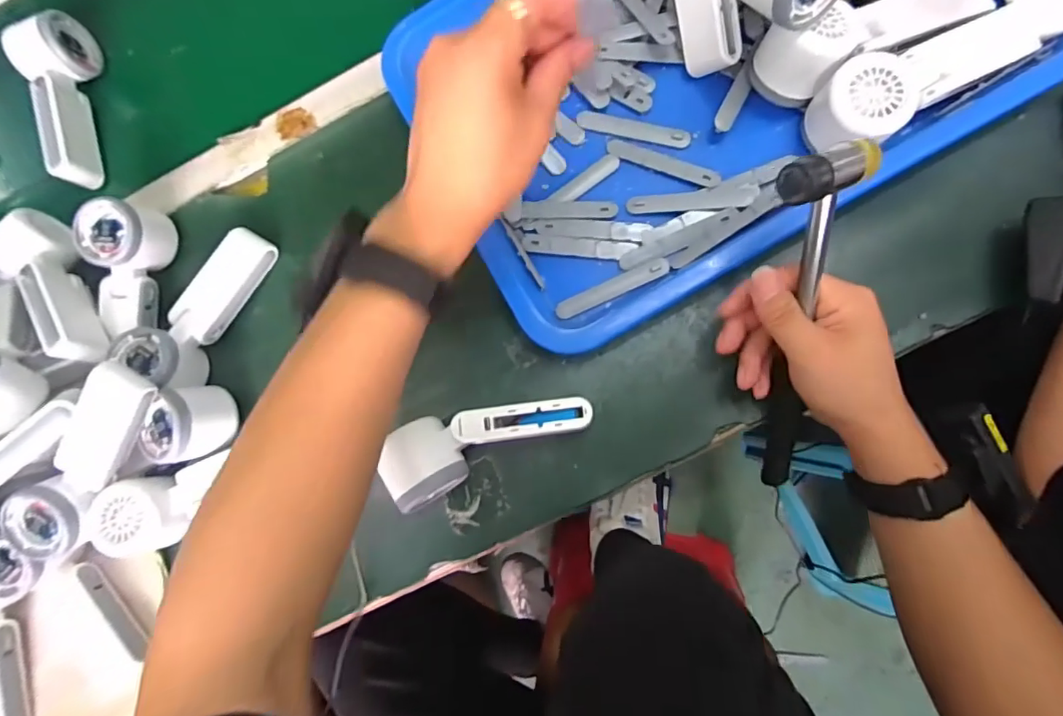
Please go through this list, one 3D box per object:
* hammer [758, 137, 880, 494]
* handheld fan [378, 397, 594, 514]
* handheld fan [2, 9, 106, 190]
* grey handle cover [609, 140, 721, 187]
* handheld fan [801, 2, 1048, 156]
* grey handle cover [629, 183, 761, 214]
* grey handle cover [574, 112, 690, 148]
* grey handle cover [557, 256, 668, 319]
[{"bbox_3d":[0.178,-0.009,0.342,0.055,0.040,0.252,-5,127,9],"label":"hammer"},{"bbox_3d":[-0.034,0.056,0.390,0.155,0.050,0.057,-27,79,5],"label":"handheld fan"},{"bbox_3d":[-0.455,-0.248,0.499,0.047,0.059,0.171,-9,80,8],"label":"handheld fan"},{"bbox_3d":[0.104,-0.156,0.410,0.093,0.008,0.016,26,86,12],"label":"grey handle cover"},{"bbox_3d":[0.276,-0.196,0.372,0.169,0.052,0.059,-26,83,-11],"label":"handheld fan"},{"bbox_3d":[0.123,-0.122,0.400,0.095,0.004,0.017,-1,78,16],"label":"grey handle cover"},{"bbox_3d":[0.082,-0.186,0.420,0.091,0.005,0.014,17,85,12],"label":"grey handle cover"},{"bbox_3d":[0.063,-0.055,0.405,0.092,0.004,0.015,-24,78,5],"label":"grey handle cover"}]

